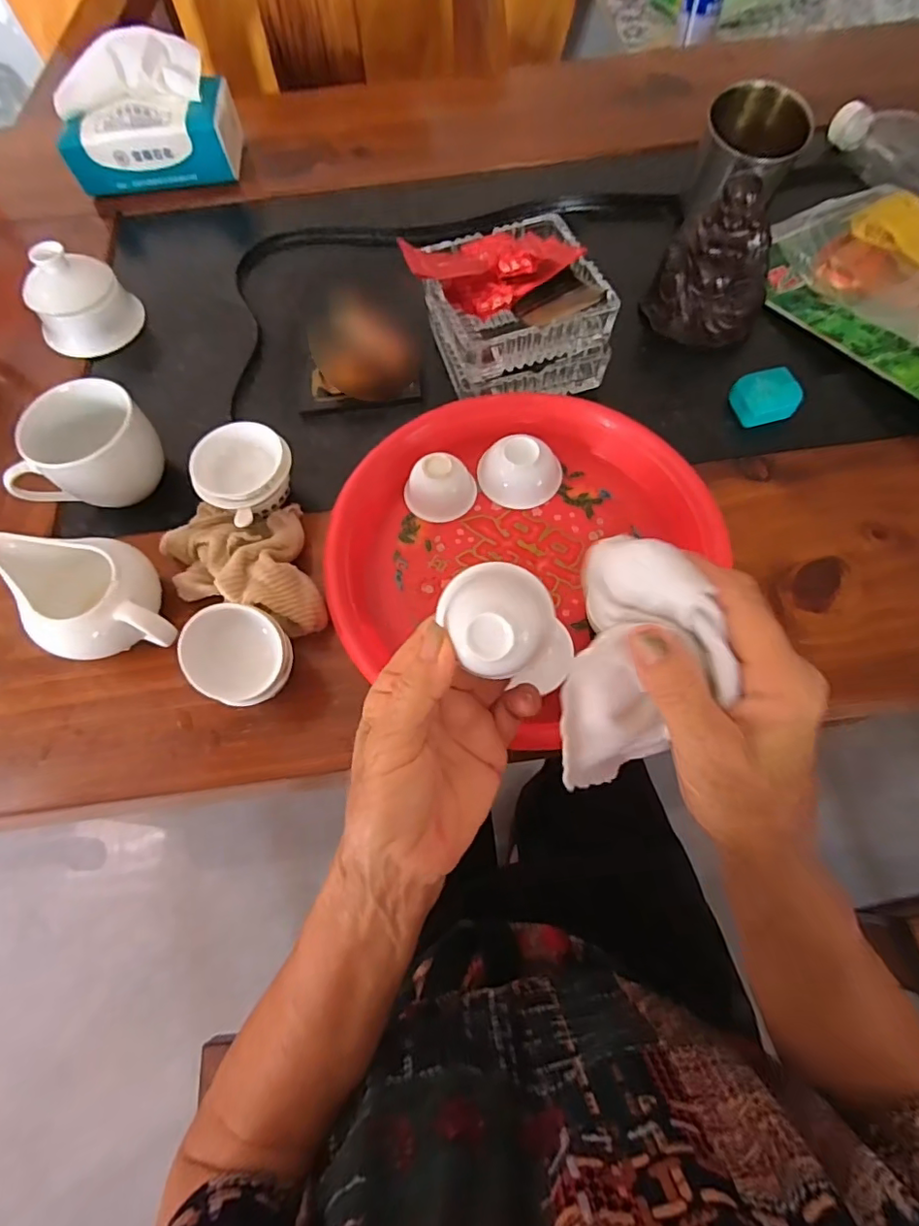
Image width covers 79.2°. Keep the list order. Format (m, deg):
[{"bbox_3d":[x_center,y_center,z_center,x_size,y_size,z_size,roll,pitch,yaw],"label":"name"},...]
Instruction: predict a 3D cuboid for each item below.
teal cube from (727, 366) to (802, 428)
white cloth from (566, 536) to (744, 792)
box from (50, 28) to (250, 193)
[{"bbox_3d":[0.237,-0.165,0.429,0.048,0.024,0.037,-14,67,-4],"label":"teal cube"},{"bbox_3d":[0.076,0.028,0.238,0.061,0.029,0.114,14,108,9],"label":"white cloth"},{"bbox_3d":[-0.309,-0.483,0.549,0.159,0.101,0.079,-3,67,1],"label":"box"}]

